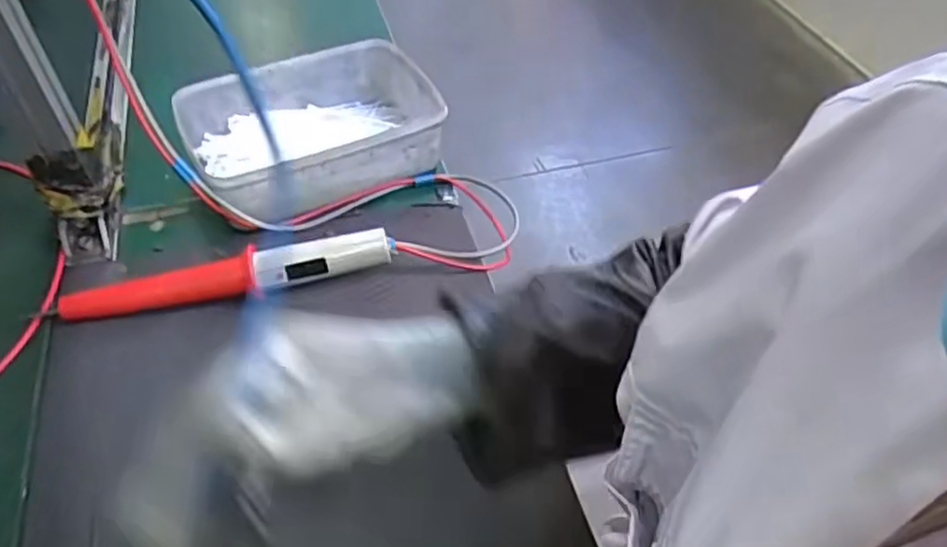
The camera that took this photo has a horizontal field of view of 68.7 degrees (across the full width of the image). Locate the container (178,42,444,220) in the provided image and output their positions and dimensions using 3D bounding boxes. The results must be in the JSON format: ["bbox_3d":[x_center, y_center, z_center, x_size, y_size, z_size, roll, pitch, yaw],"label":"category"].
[{"bbox_3d":[-0.143,-0.137,0.657,0.220,0.061,0.165,-18,50,-15],"label":"container"}]

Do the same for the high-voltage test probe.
[{"bbox_3d":[-0.193,0.003,0.541,0.254,0.040,0.031,-12,49,-10],"label":"high-voltage test probe"}]

